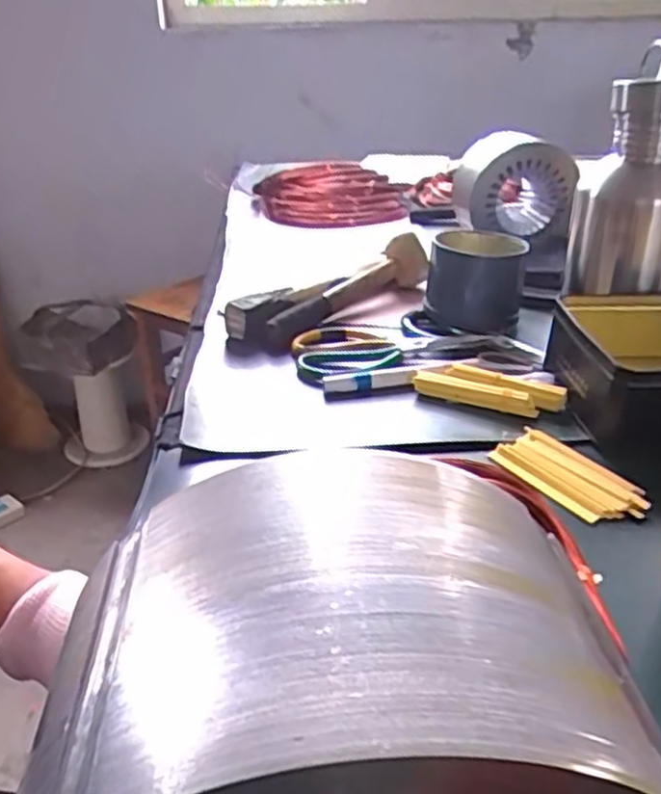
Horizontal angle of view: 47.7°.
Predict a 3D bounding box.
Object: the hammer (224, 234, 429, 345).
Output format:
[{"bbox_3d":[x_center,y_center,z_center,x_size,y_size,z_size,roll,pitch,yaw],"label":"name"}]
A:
[{"bbox_3d":[0.011,-0.120,0.825,0.285,0.053,0.072,-25,35,-38],"label":"hammer"}]

